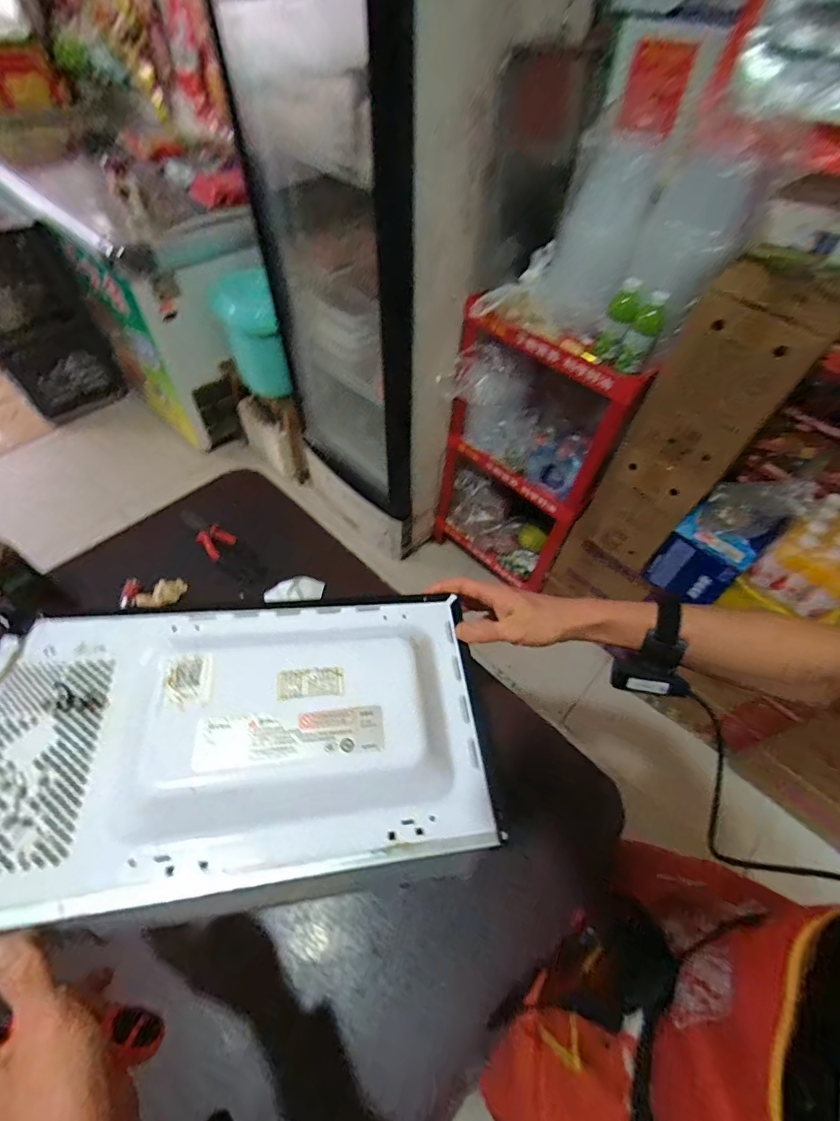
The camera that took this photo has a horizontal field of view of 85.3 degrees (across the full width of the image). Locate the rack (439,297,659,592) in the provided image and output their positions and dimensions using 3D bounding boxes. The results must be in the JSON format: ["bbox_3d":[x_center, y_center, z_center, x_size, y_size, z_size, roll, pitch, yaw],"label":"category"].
[{"bbox_3d":[0.294,-0.290,1.386,0.464,0.803,0.220,32,59,18],"label":"rack"}]

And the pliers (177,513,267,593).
[{"bbox_3d":[-0.361,-0.029,0.841,0.208,0.023,0.061,36,60,20],"label":"pliers"}]

